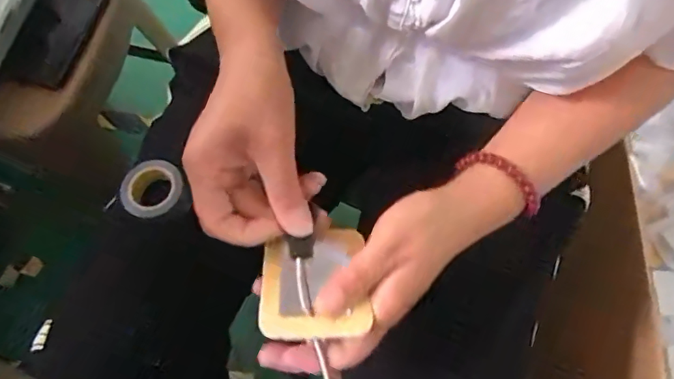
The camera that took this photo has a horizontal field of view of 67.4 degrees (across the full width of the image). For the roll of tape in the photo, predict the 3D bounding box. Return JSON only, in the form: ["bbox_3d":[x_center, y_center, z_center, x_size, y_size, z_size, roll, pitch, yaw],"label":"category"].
[{"bbox_3d":[-0.143,0.003,0.396,0.045,0.027,0.043,0,70,-1],"label":"roll of tape"}]

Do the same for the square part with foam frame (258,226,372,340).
[{"bbox_3d":[-0.015,0.055,0.300,0.061,0.010,0.064,-6,58,4],"label":"square part with foam frame"}]

